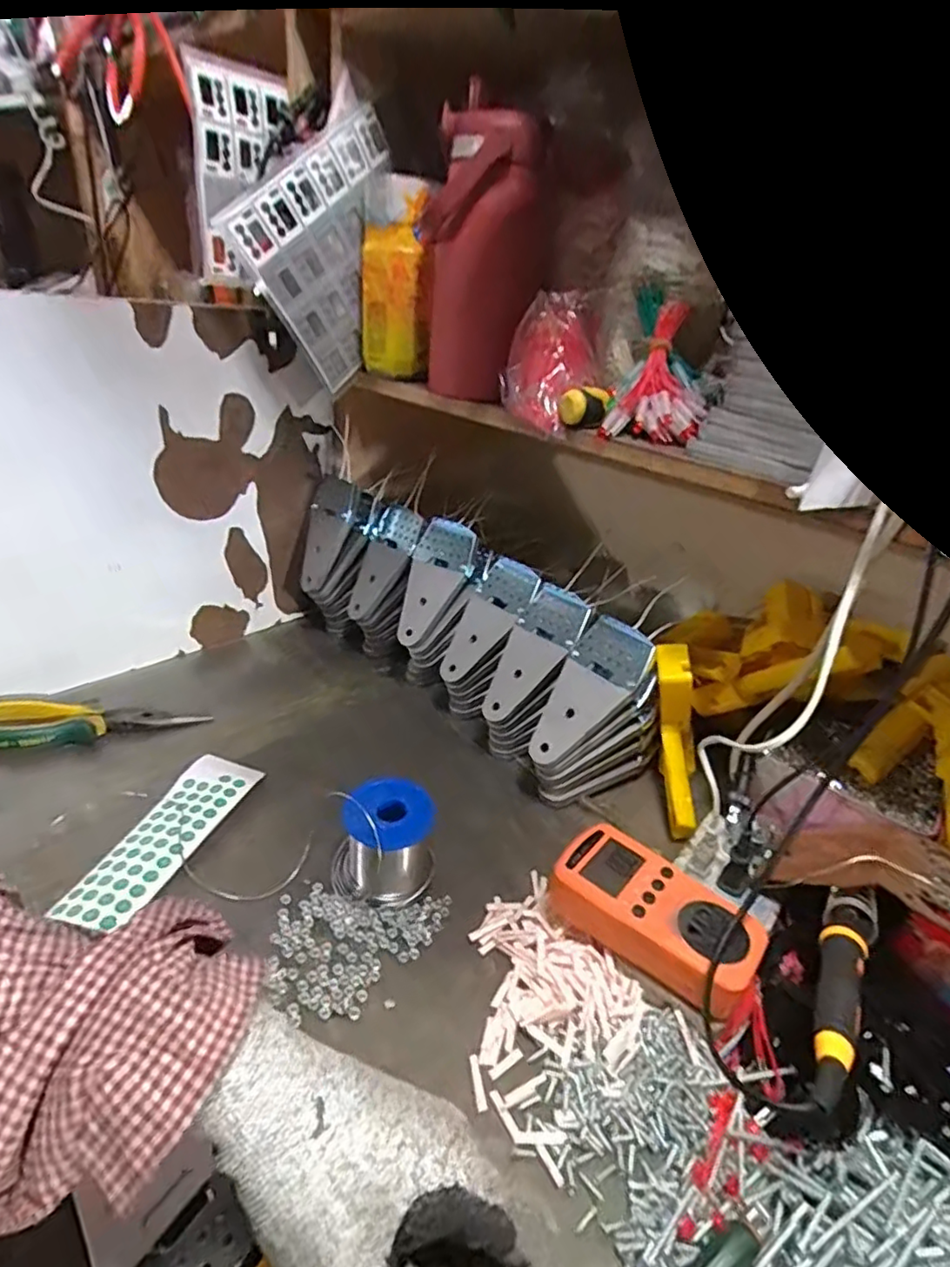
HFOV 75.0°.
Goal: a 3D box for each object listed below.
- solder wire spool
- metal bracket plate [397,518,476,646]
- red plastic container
[{"bbox_3d":[-0.067,0.151,0.453,0.073,0.070,0.062,1,30,-9],"label":"solder wire spool"},{"bbox_3d":[-0.047,-0.055,0.669,0.065,0.137,0.015,21,-4,24],"label":"metal bracket plate"},{"bbox_3d":[0.009,-0.321,0.550,0.097,0.215,0.095,6,29,0],"label":"red plastic container"}]

